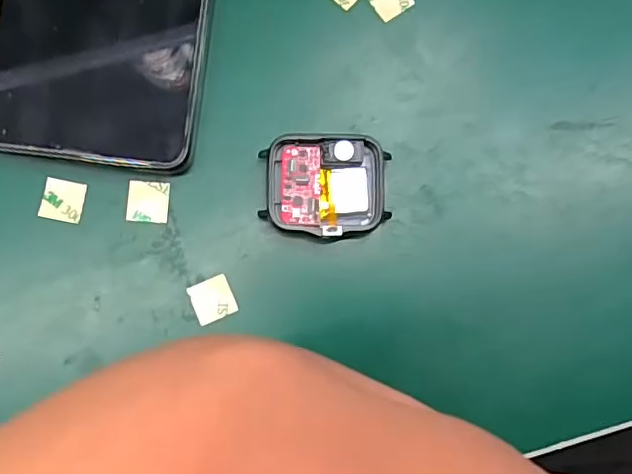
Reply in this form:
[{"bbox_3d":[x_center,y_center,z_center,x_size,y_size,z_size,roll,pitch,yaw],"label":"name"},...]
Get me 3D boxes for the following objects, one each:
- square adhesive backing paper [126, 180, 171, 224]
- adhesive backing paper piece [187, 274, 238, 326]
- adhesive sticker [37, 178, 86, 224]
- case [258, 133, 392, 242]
[{"bbox_3d":[-0.064,-0.013,0.215,0.015,0.004,0.016,4,85,-6],"label":"square adhesive backing paper"},{"bbox_3d":[-0.039,0.024,0.211,0.015,0.004,0.015,-24,84,0],"label":"adhesive backing paper piece"},{"bbox_3d":[-0.096,-0.014,0.213,0.015,0.004,0.015,12,85,-7],"label":"adhesive sticker"},{"bbox_3d":[0.004,-0.019,0.212,0.045,0.012,0.039,1,84,-3],"label":"case"}]

